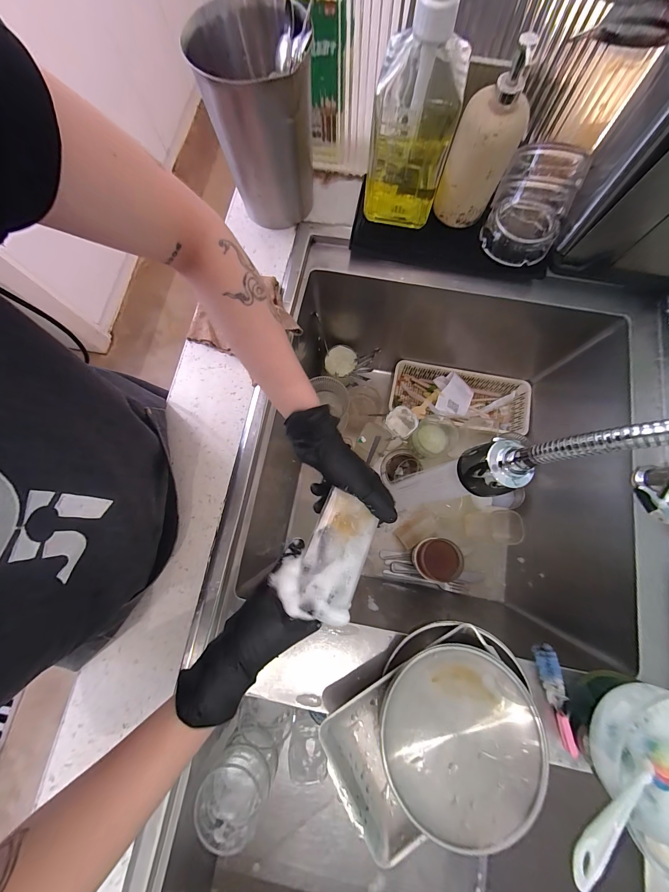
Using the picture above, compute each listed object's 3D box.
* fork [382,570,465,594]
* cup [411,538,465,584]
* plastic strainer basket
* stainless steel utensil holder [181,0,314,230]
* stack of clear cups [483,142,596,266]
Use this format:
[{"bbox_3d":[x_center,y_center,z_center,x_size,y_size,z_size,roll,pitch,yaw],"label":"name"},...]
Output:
[{"bbox_3d":[0.195,0.297,0.655,0.175,0.012,0.019,9,78,4],"label":"fork"},{"bbox_3d":[0.205,0.230,0.621,0.082,0.106,0.084,9,78,4],"label":"cup"},{"bbox_3d":[0.291,-0.105,0.709,0.314,0.065,0.132,11,78,4],"label":"plastic strainer basket"},{"bbox_3d":[-0.095,-0.438,0.421,0.133,0.180,0.129,-10,77,-1],"label":"stainless steel utensil holder"},{"bbox_3d":[0.280,-0.338,0.432,0.105,0.097,0.106,24,79,7],"label":"stack of clear cups"}]

